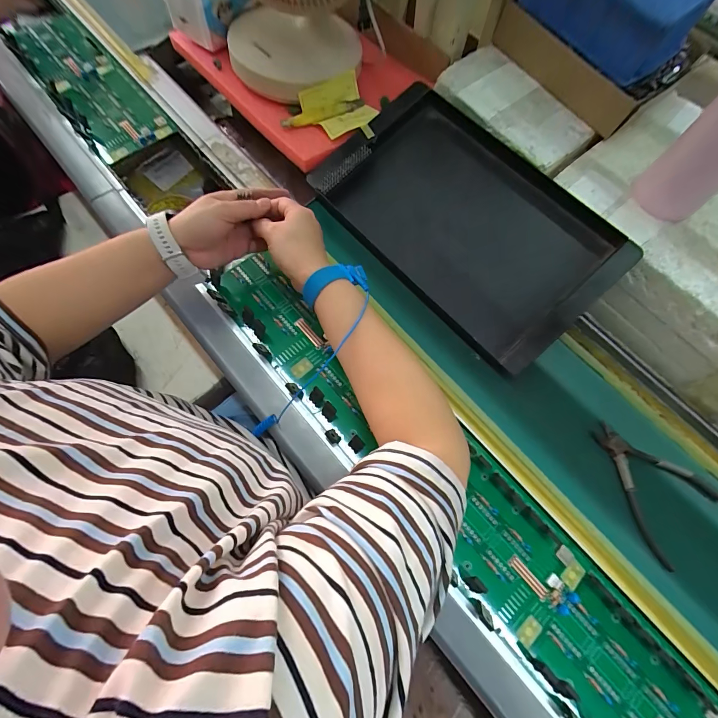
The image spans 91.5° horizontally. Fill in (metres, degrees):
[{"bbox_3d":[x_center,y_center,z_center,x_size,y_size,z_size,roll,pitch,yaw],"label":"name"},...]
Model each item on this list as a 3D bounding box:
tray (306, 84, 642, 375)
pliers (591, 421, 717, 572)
[{"bbox_3d":[0.138,-0.184,0.468,0.235,0.060,0.380,-41,77,-14],"label":"tray"},{"bbox_3d":[0.320,0.137,0.392,0.111,0.012,0.139,-37,77,-13],"label":"pliers"}]

